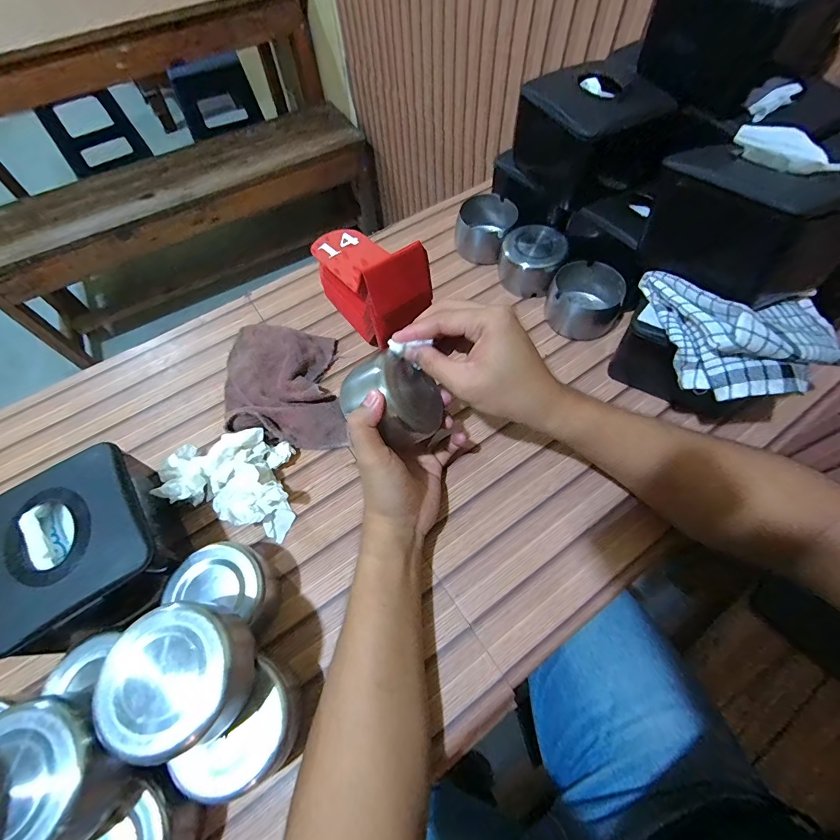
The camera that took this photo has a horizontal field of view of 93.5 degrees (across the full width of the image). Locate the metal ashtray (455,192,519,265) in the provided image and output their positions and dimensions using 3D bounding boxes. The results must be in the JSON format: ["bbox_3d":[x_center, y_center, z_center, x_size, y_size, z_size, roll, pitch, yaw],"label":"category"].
[{"bbox_3d":[0.089,-0.264,0.544,0.075,0.045,0.091,17,63,11],"label":"metal ashtray"}]

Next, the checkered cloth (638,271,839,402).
[{"bbox_3d":[0.292,-0.088,0.338,0.147,0.054,0.141,-6,61,-2],"label":"checkered cloth"}]

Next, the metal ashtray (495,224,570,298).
[{"bbox_3d":[0.138,-0.202,0.498,0.077,0.052,0.067,21,64,13],"label":"metal ashtray"}]

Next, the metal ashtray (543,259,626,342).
[{"bbox_3d":[0.197,-0.145,0.475,0.085,0.049,0.091,20,64,13],"label":"metal ashtray"}]

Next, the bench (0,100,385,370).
[{"bbox_3d":[-0.724,-0.623,1.351,1.165,0.448,0.323,-30,64,-14],"label":"bench"}]

